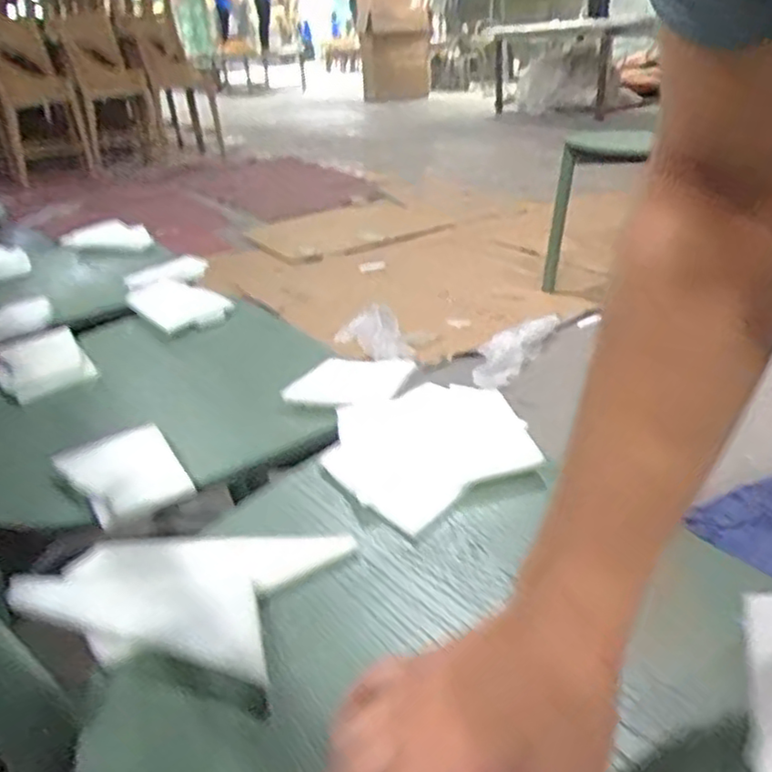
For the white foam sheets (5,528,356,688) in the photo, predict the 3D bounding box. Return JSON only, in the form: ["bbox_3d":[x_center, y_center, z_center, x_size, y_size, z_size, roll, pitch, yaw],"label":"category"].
[{"bbox_3d":[-0.145,0.136,0.478,0.199,0.028,0.125,3,28,15],"label":"white foam sheets"}]

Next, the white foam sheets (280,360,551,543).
[{"bbox_3d":[0.017,0.031,0.623,0.163,0.034,0.238,-17,30,-23],"label":"white foam sheets"}]

